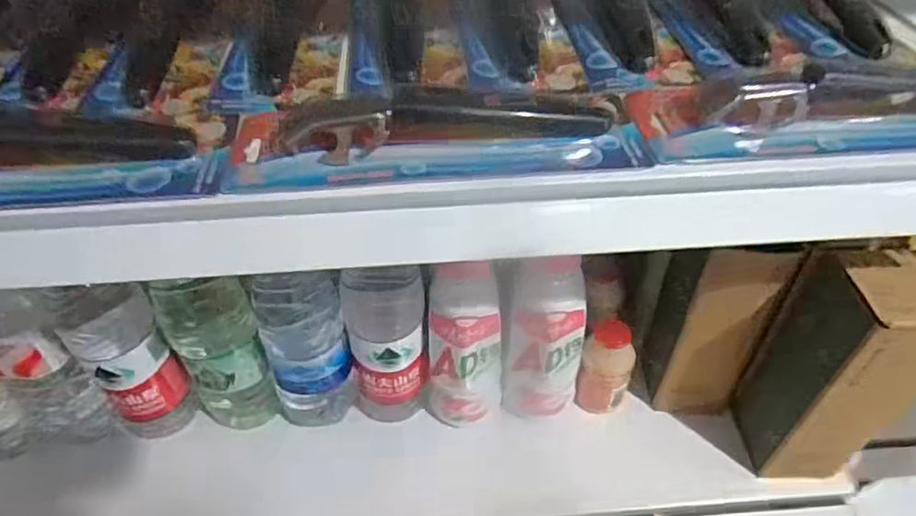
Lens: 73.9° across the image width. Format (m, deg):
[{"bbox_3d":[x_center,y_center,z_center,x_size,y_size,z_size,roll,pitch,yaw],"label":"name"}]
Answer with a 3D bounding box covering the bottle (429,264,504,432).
[{"bbox_3d":[0.005,0.073,0.488,0.055,0.143,0.050,-3,45,-2],"label":"bottle"}]

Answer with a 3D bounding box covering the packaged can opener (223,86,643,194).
[{"bbox_3d":[-0.011,-0.070,0.315,0.209,0.018,0.067,-3,45,-3],"label":"packaged can opener"}]

